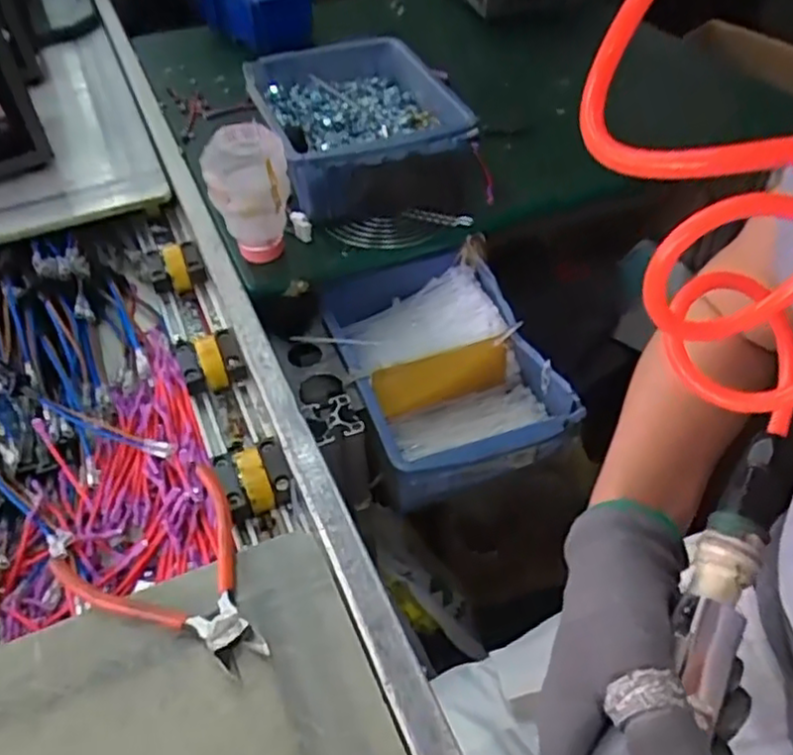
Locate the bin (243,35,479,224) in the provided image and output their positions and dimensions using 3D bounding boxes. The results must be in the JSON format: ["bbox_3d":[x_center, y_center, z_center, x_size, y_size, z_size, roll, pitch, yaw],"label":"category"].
[{"bbox_3d":[-0.041,-0.256,0.729,0.193,0.088,0.246,-16,47,-13],"label":"bin"}]

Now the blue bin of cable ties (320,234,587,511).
[{"bbox_3d":[0.041,-0.014,0.626,0.169,0.087,0.229,-15,47,-11],"label":"blue bin of cable ties"}]

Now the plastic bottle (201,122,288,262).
[{"bbox_3d":[-0.123,-0.153,0.597,0.065,0.115,0.061,-11,46,-8],"label":"plastic bottle"}]

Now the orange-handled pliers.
[{"bbox_3d":[-0.128,0.123,0.423,0.110,0.014,0.133,-34,53,-27],"label":"orange-handled pliers"}]

